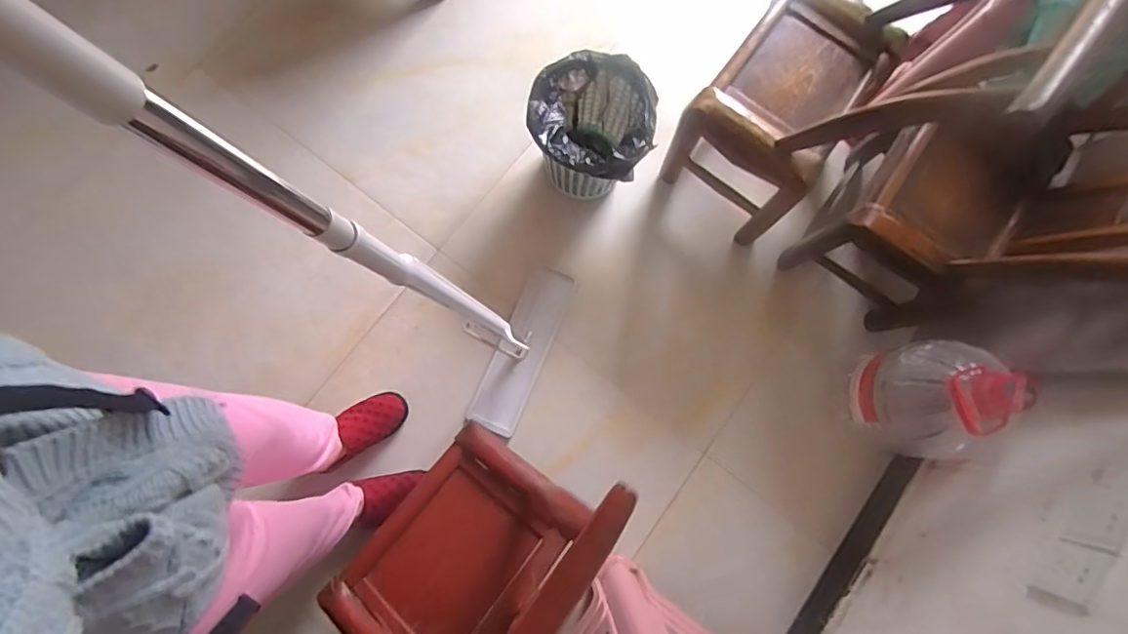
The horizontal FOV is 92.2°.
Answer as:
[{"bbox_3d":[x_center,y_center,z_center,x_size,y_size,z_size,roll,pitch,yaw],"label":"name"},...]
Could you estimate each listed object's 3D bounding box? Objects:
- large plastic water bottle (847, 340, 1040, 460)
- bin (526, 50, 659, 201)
[{"bbox_3d":[0.690,0.161,1.043,0.183,0.348,0.211,4,80,-1],"label":"large plastic water bottle"},{"bbox_3d":[0.060,-0.409,1.249,0.257,0.262,0.247,0,80,-2],"label":"bin"}]

